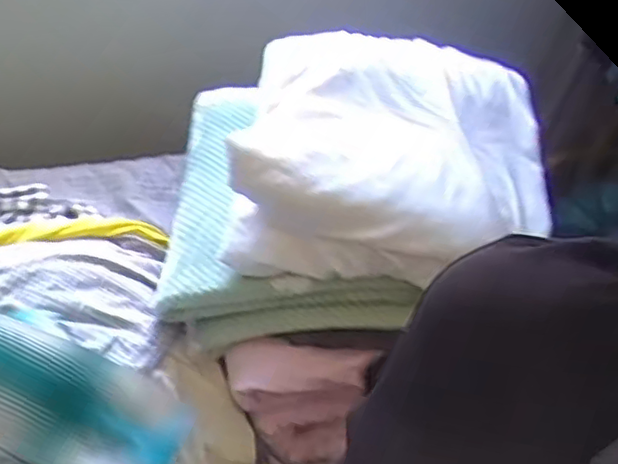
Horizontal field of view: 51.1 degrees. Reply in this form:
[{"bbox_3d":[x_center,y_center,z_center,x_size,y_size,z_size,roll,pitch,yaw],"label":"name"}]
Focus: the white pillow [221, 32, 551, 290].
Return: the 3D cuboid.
[{"bbox_3d":[0.120,-0.134,0.969,0.437,0.167,0.417,9,49,2],"label":"white pillow"}]

